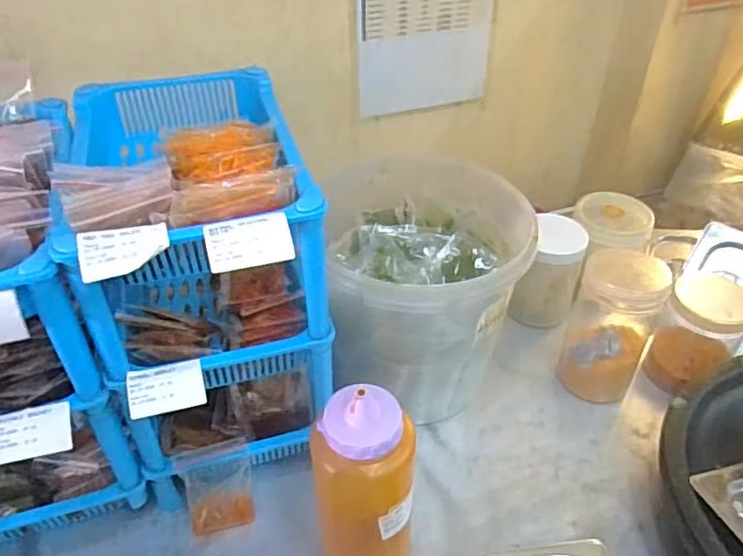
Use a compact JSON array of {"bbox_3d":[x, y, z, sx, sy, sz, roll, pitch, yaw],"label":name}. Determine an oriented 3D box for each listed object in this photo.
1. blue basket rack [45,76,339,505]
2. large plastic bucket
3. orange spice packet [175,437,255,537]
[{"bbox_3d":[-0.167,-0.010,0.622,0.208,0.324,0.324,-14,42,-16],"label":"blue basket rack"},{"bbox_3d":[0.053,0.022,0.724,0.232,0.231,0.247,-3,40,-4],"label":"large plastic bucket"},{"bbox_3d":[-0.152,0.209,0.614,0.066,0.088,0.016,-11,7,-17],"label":"orange spice packet"}]

